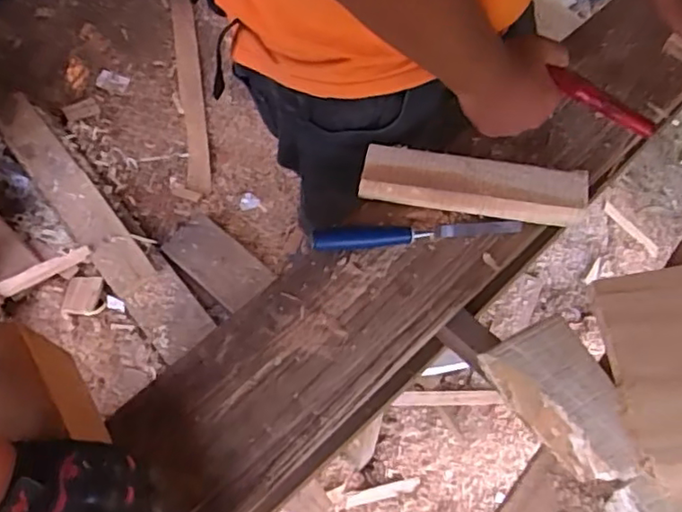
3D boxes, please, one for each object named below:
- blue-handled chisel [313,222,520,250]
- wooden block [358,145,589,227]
[{"bbox_3d":[0.083,-0.027,0.668,0.227,0.019,0.020,-6,65,-5],"label":"blue-handled chisel"},{"bbox_3d":[0.141,-0.079,0.670,0.233,0.041,0.055,9,65,3],"label":"wooden block"}]

